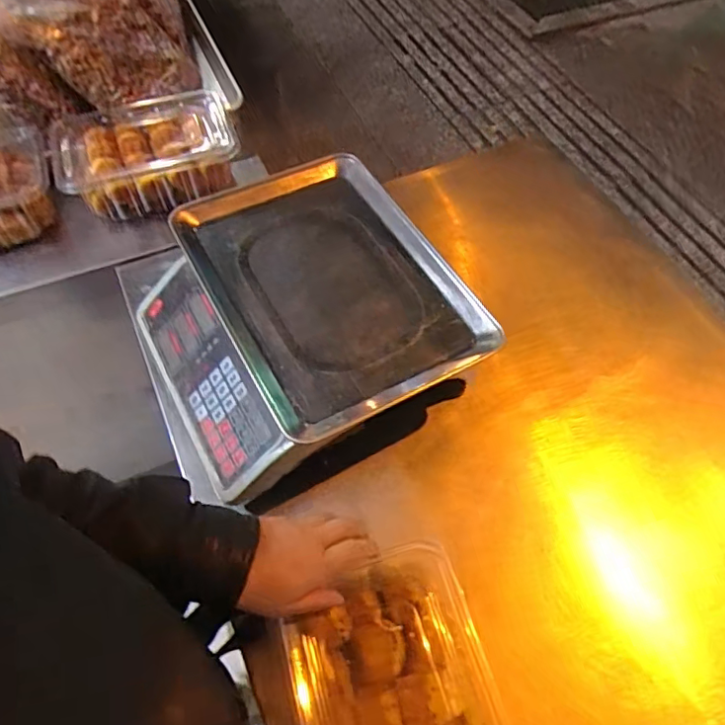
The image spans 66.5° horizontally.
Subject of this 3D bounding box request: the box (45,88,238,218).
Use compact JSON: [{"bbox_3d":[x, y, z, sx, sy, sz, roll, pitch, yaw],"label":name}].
[{"bbox_3d":[-0.308,-0.300,0.798,0.246,0.089,0.152,-17,60,-9],"label":"box"}]

